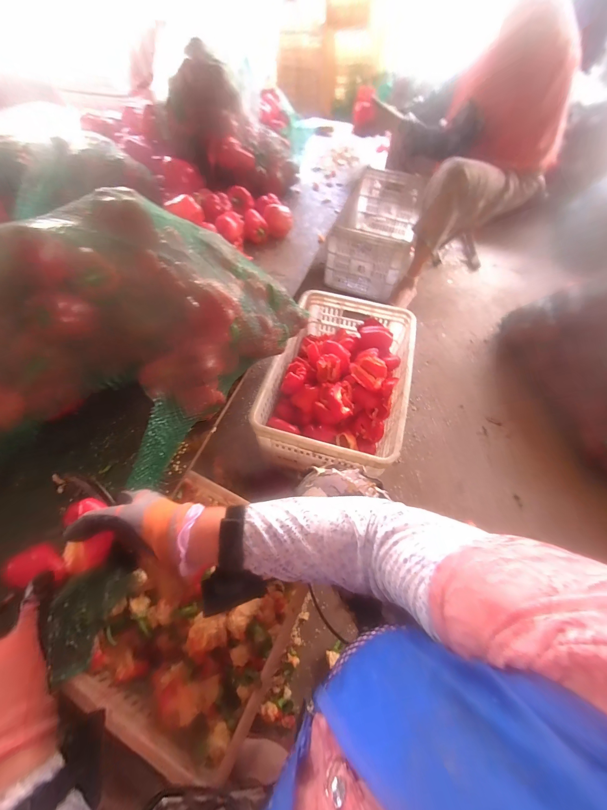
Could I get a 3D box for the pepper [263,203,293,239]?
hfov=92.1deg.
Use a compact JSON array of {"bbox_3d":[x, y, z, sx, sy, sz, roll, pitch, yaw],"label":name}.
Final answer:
[{"bbox_3d":[-0.080,-0.585,0.932,0.086,0.075,0.100,-3,58,-5],"label":"pepper"}]

